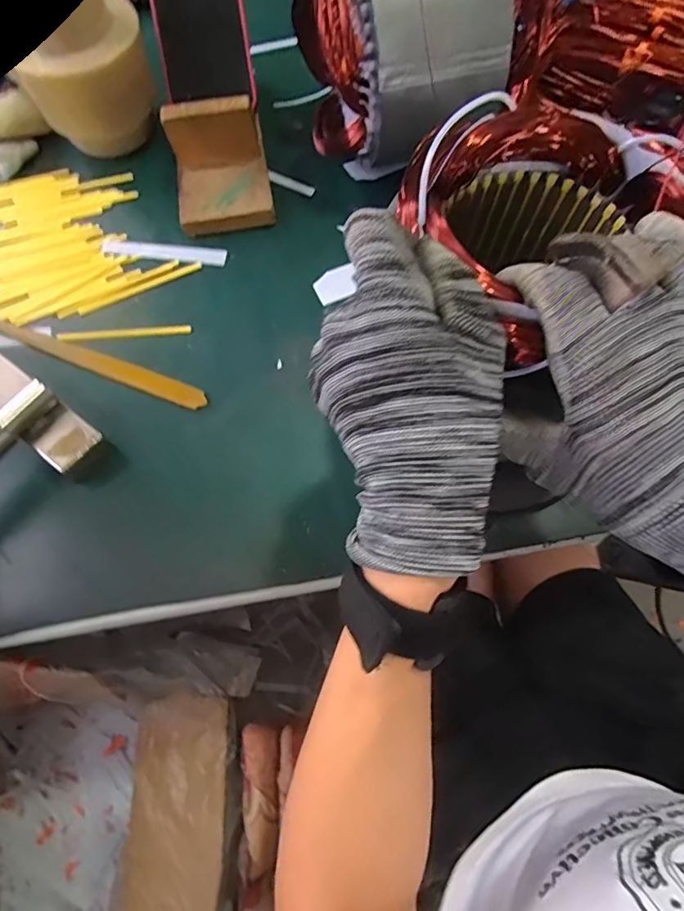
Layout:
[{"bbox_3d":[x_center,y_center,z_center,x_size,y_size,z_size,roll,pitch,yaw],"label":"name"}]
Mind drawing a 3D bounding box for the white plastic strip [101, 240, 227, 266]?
[{"bbox_3d":[-0.157,-0.181,0.441,0.109,0.004,0.018,5,69,3],"label":"white plastic strip"}]

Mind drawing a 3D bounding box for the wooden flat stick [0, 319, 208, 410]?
[{"bbox_3d":[-0.201,-0.076,0.402,0.200,0.004,0.017,20,71,8],"label":"wooden flat stick"}]

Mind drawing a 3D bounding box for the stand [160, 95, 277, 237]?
[{"bbox_3d":[-0.106,-0.252,0.434,0.084,0.068,0.087,-10,69,-3],"label":"stand"}]

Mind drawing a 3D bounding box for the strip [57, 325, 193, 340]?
[{"bbox_3d":[-0.180,-0.102,0.411,0.108,0.004,0.009,-3,69,-1],"label":"strip"}]

